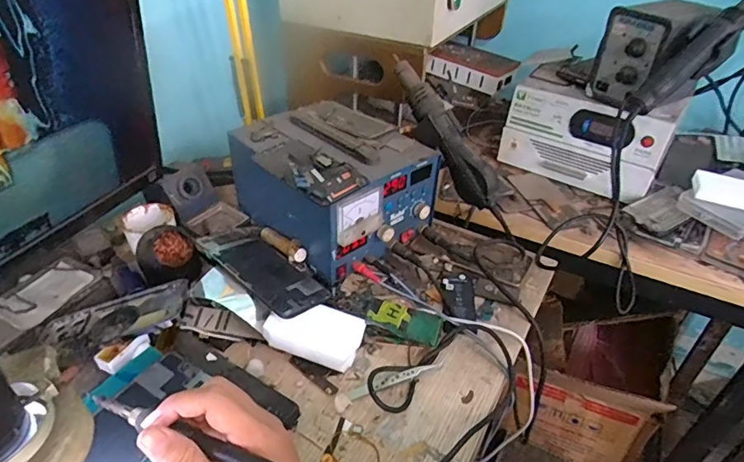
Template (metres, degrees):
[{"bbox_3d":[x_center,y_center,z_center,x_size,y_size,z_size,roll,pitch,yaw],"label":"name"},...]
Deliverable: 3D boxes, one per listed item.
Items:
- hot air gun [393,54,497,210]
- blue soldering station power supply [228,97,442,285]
[{"bbox_3d":[0.095,-0.133,0.630,0.044,0.065,0.228,-24,80,-30],"label":"hot air gun"},{"bbox_3d":[-0.052,-0.068,0.641,0.198,0.148,0.221,-26,45,-31],"label":"blue soldering station power supply"}]

